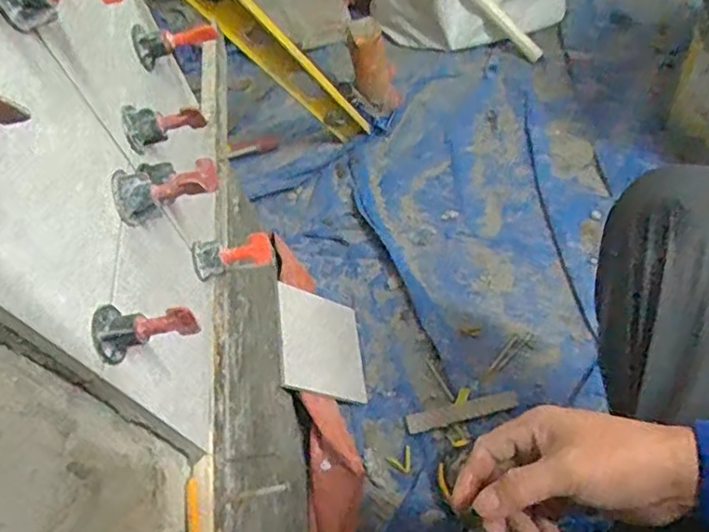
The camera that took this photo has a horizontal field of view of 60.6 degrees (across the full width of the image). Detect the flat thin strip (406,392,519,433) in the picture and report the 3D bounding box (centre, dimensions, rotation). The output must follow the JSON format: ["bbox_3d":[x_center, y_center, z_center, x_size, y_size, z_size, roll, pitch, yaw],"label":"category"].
[{"bbox_3d":[0.144,0.195,0.812,0.149,0.007,0.025,-16,56,7],"label":"flat thin strip"}]

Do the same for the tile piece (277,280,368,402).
[{"bbox_3d":[-0.045,0.107,0.836,0.012,0.142,0.149,-32,50,37],"label":"tile piece"}]

